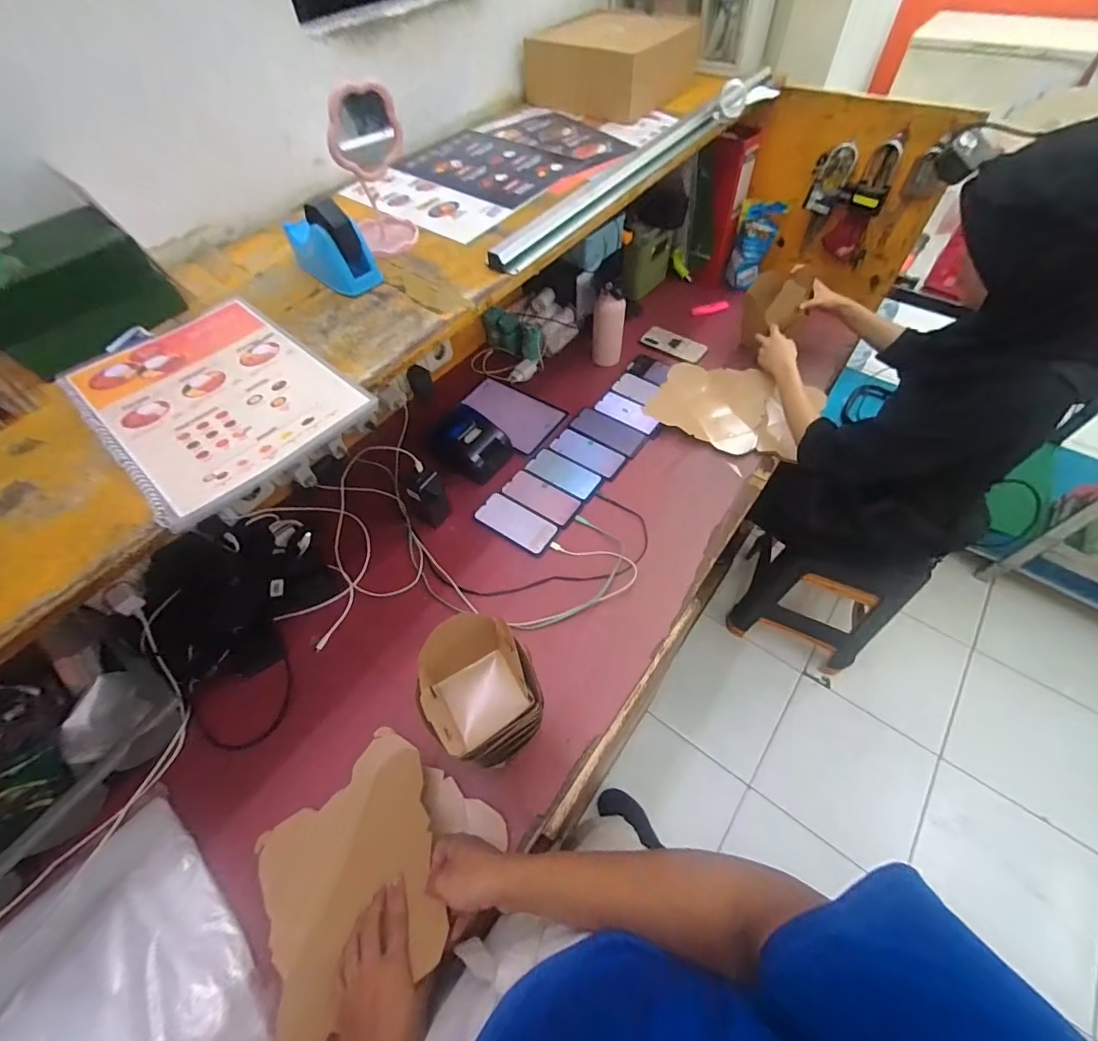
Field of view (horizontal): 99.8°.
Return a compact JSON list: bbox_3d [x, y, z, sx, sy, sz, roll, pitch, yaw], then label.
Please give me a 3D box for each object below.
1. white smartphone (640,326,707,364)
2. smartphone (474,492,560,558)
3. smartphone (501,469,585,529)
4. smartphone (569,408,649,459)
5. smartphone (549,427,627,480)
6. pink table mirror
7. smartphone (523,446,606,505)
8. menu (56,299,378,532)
[{"bbox_3d":[0.323,-0.459,1.203,0.163,0.013,0.085,37,70,22],"label":"white smartphone"},{"bbox_3d":[-0.064,0.005,0.914,0.163,0.009,0.078,30,63,21],"label":"smartphone"},{"bbox_3d":[-0.014,-0.046,0.948,0.162,0.006,0.079,29,63,21],"label":"smartphone"},{"bbox_3d":[0.133,-0.199,1.036,0.166,0.006,0.080,28,62,20],"label":"smartphone"},{"bbox_3d":[0.083,-0.149,1.008,0.161,0.008,0.075,28,62,20],"label":"smartphone"},{"bbox_3d":[-0.235,-0.473,0.627,0.092,0.171,0.113,-17,57,-8],"label":"pink table mirror"},{"bbox_3d":[0.032,-0.098,0.977,0.157,0.005,0.080,28,62,20],"label":"smartphone"},{"bbox_3d":[-0.381,-0.147,0.522,0.317,0.014,0.223,38,64,22],"label":"menu"}]

